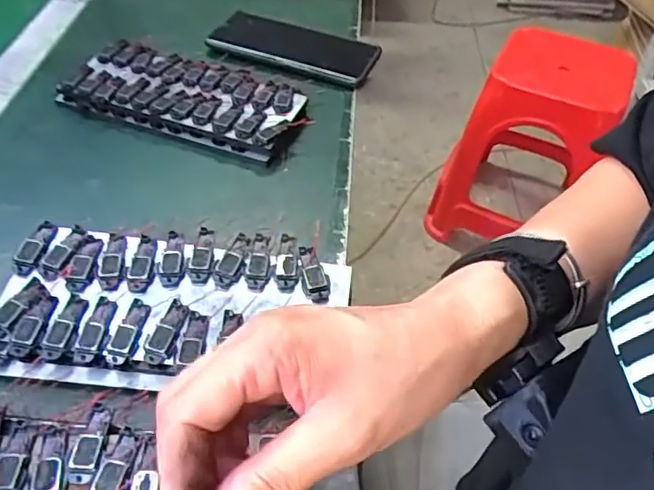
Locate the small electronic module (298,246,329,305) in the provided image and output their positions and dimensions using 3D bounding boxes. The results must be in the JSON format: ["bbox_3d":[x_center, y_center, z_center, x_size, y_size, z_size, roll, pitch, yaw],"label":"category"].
[{"bbox_3d":[-0.009,0.018,0.355,0.015,0.005,0.041,-6,49,-10],"label":"small electronic module"}]

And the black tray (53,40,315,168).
[{"bbox_3d":[-0.122,-0.126,0.501,0.201,0.025,0.085,17,49,11],"label":"black tray"}]

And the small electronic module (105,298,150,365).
[{"bbox_3d":[-0.113,0.049,0.326,0.015,0.007,0.039,13,49,8],"label":"small electronic module"}]

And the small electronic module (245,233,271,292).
[{"bbox_3d":[-0.043,0.010,0.359,0.014,0.007,0.042,-1,48,-5],"label":"small electronic module"}]

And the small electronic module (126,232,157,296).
[{"bbox_3d":[-0.114,0.011,0.353,0.014,0.006,0.042,3,48,-1],"label":"small electronic module"}]

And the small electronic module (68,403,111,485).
[{"bbox_3d":[-0.116,0.096,0.281,0.014,0.004,0.040,0,44,-5],"label":"small electronic module"}]

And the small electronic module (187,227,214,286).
[{"bbox_3d":[-0.079,0.007,0.358,0.014,0.004,0.043,0,48,-4],"label":"small electronic module"}]

